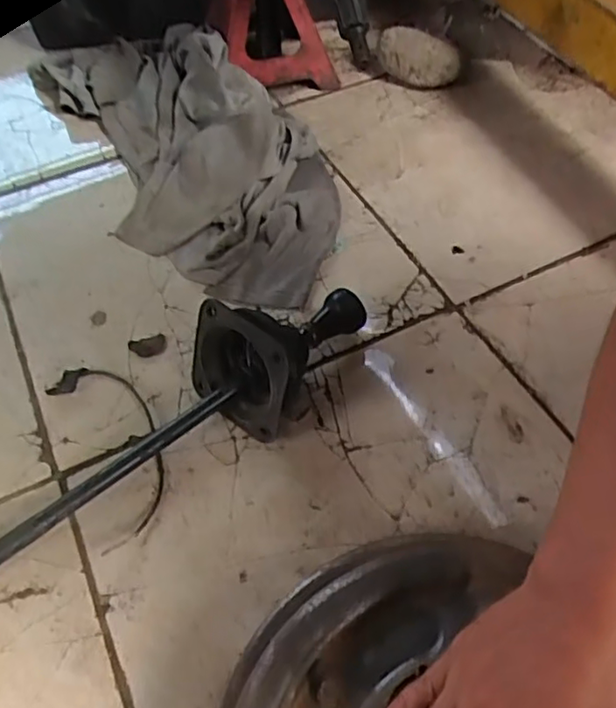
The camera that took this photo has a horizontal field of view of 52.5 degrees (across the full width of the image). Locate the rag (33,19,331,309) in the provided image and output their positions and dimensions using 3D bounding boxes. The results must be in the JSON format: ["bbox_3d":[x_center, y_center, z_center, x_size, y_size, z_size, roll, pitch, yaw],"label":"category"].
[{"bbox_3d":[-0.130,-0.251,0.725,0.241,0.076,0.486,-24,57,-17],"label":"rag"}]

